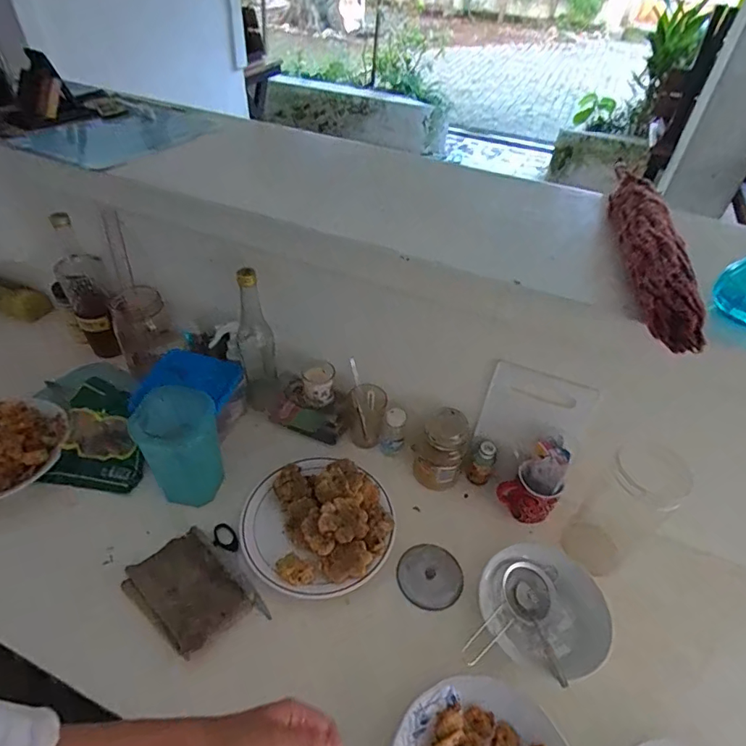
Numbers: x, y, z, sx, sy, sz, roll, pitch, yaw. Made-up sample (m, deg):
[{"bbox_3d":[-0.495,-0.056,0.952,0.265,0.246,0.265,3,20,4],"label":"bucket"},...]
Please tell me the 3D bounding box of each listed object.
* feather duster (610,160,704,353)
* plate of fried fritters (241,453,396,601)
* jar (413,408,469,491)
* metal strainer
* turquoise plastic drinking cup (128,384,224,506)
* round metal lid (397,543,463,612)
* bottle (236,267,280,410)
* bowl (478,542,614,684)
[{"bbox_3d":[0.341,-0.167,0.591,0.053,0.042,0.388,12,44,8],"label":"feather duster"},{"bbox_3d":[-0.081,0.205,0.694,0.210,0.042,0.218,2,44,-2],"label":"plate of fried fritters"},{"bbox_3d":[0.107,0.126,0.750,0.067,0.122,0.080,15,45,11],"label":"jar"},{"bbox_3d":[0.178,0.307,0.607,0.065,0.032,0.167,35,51,28],"label":"metal strainer"},{"bbox_3d":[-0.274,0.109,0.701,0.091,0.144,0.109,-13,46,-17],"label":"turquoise plastic drinking cup"},{"bbox_3d":[0.081,0.286,0.669,0.088,0.023,0.086,2,44,-2],"label":"round metal lid"},{"bbox_3d":[-0.191,-0.049,0.777,0.056,0.256,0.054,-9,45,-14],"label":"bottle"},{"bbox_3d":[0.222,0.307,0.618,0.161,0.046,0.137,31,50,25],"label":"bowl"}]

